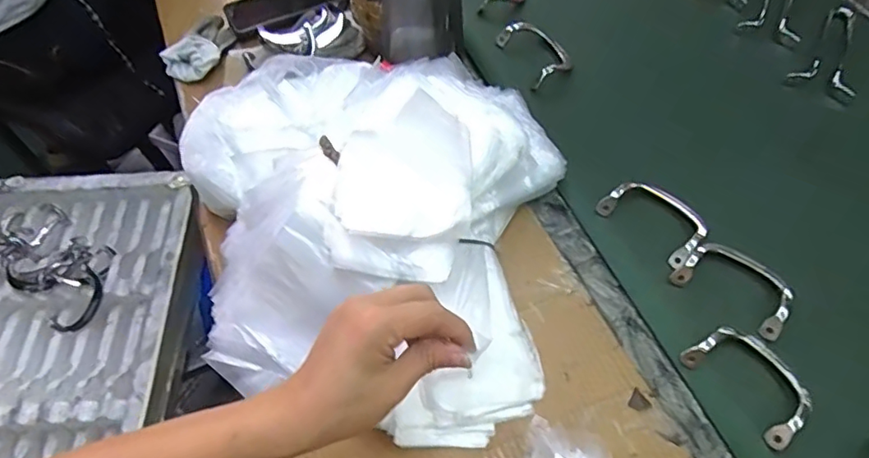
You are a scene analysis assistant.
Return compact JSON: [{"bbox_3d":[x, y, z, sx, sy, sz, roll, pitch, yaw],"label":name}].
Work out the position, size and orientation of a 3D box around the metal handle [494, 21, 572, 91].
[{"bbox_3d":[0.124,-0.218,0.678,0.059,0.024,0.101,-22,61,-11],"label":"metal handle"}]

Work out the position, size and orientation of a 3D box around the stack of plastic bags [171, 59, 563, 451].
[{"bbox_3d":[-0.069,-0.022,0.508,0.361,0.125,0.366,8,60,7],"label":"stack of plastic bags"}]

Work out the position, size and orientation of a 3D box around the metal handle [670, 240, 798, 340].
[{"bbox_3d":[0.277,0.050,0.511,0.098,0.018,0.058,28,64,17],"label":"metal handle"}]

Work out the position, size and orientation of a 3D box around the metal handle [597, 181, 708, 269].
[{"bbox_3d":[0.216,-0.011,0.548,0.098,0.013,0.055,41,96,23],"label":"metal handle"}]

